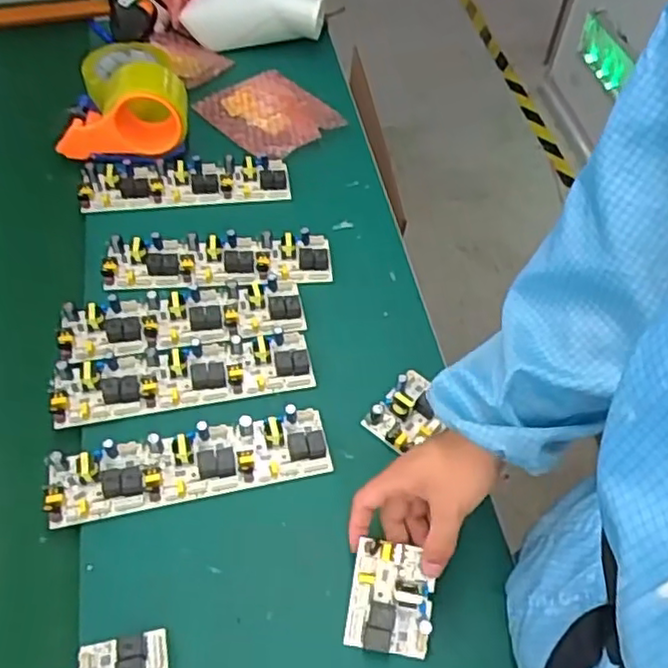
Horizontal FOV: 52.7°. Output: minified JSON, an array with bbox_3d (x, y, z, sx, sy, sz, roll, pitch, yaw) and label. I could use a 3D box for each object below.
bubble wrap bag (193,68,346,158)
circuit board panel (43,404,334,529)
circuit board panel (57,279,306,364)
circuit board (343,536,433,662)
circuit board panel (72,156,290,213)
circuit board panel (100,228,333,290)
[{"bbox_3d":[-0.084,-0.296,0.888,0.130,0.010,0.165,-35,62,-24],"label":"bubble wrap bag"},{"bbox_3d":[-0.125,0.108,0.589,0.238,0.023,0.068,-9,55,-8],"label":"circuit board panel"},{"bbox_3d":[-0.152,-0.022,0.682,0.237,0.020,0.072,-10,55,-9],"label":"circuit board panel"},{"bbox_3d":[0.044,0.204,0.518,0.063,0.019,0.080,8,82,7],"label":"circuit board"},{"bbox_3d":[-0.177,-0.185,0.800,0.239,0.016,0.064,-7,55,-7],"label":"circuit board panel"},{"bbox_3d":[-0.124,-0.084,0.730,0.238,0.019,0.068,-3,54,-4],"label":"circuit board panel"}]

